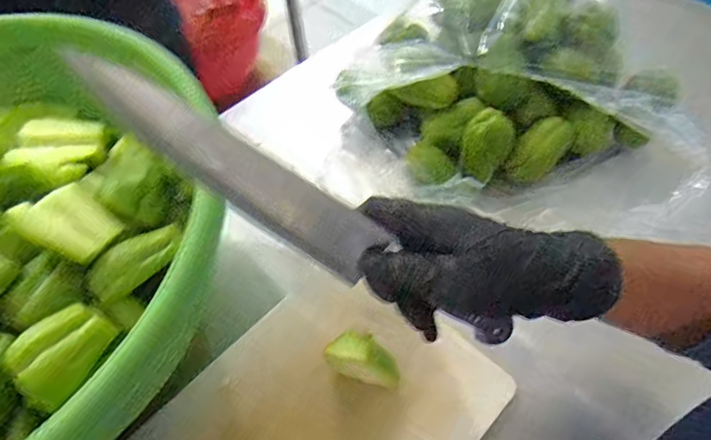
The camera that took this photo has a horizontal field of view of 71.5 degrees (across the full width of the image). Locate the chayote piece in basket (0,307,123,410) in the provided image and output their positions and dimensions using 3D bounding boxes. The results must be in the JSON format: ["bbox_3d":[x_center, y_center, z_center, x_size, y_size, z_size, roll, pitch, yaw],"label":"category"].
[{"bbox_3d":[-0.210,0.092,0.350,0.031,0.049,0.065,-18,28,47],"label":"chayote piece in basket"}]

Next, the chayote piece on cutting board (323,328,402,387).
[{"bbox_3d":[0.009,0.135,0.482,0.072,0.069,0.026,11,58,12],"label":"chayote piece on cutting board"}]

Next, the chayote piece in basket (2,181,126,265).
[{"bbox_3d":[-0.221,0.004,0.381,0.018,0.058,0.058,-24,18,38],"label":"chayote piece in basket"}]

